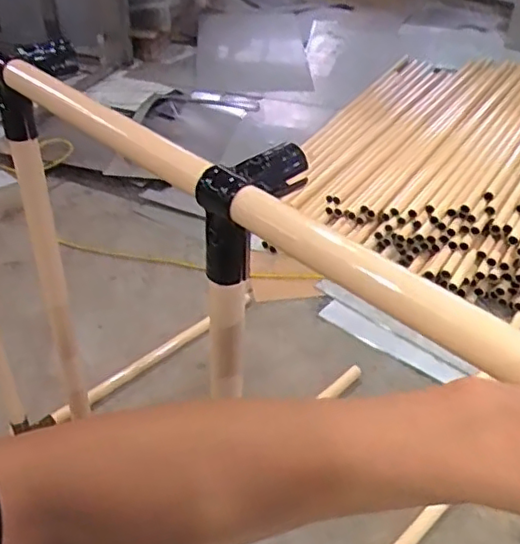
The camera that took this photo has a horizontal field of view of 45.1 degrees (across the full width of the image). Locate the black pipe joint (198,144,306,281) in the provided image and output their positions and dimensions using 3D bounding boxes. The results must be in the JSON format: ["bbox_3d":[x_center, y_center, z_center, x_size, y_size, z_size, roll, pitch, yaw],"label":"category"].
[{"bbox_3d":[-0.004,-0.044,0.459,0.037,0.086,0.081,29,48,30],"label":"black pipe joint"}]

